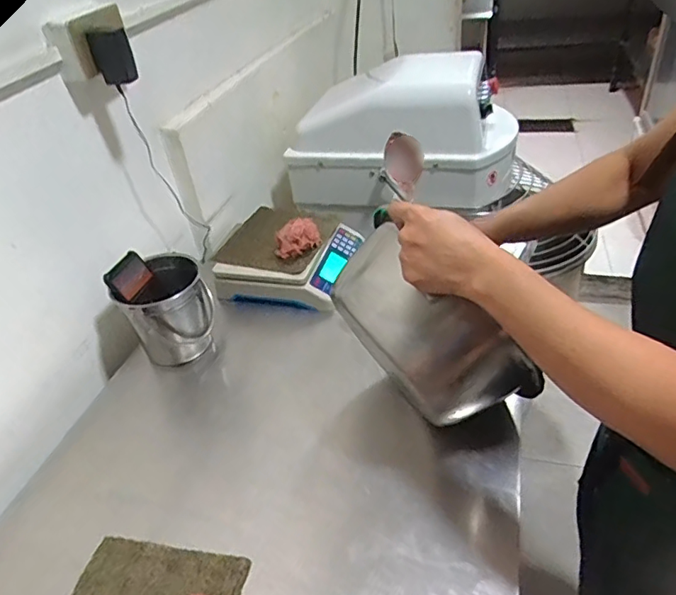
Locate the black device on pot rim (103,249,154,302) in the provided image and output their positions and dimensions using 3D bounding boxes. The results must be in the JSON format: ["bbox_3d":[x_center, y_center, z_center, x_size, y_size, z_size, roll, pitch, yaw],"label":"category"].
[{"bbox_3d":[-0.318,-0.033,0.811,0.009,0.052,0.075,-25,28,41],"label":"black device on pot rim"}]

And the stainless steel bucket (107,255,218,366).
[{"bbox_3d":[-0.268,0.023,0.853,0.140,0.155,0.129,-4,38,3],"label":"stainless steel bucket"}]

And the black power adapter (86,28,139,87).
[{"bbox_3d":[-0.317,-0.340,0.751,0.052,0.069,0.024,-21,40,-16],"label":"black power adapter"}]

